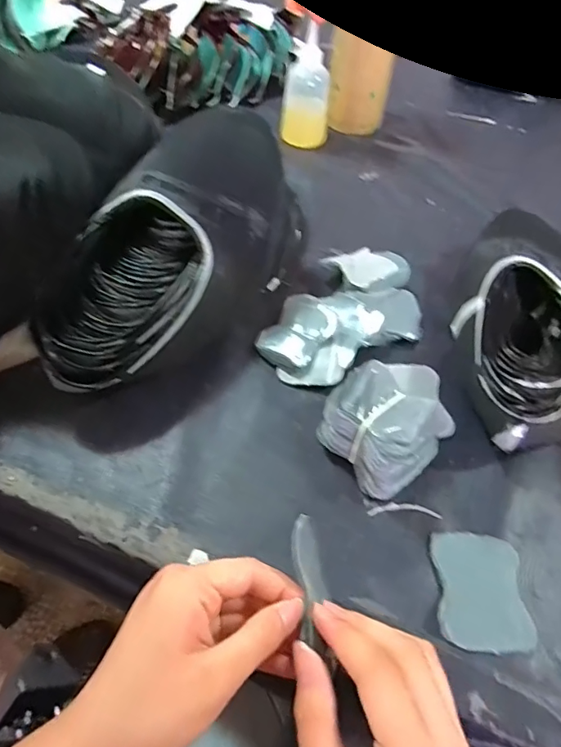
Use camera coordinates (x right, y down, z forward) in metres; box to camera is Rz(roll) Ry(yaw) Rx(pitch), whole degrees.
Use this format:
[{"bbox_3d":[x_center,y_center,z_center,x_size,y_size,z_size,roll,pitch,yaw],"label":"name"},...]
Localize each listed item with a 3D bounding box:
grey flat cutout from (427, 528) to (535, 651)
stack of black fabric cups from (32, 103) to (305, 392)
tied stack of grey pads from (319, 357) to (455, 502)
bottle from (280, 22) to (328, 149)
[{"bbox_3d":[0.145,0.156,0.348,0.061,0.006,0.078,3,54,0],"label":"grey flat cutout"},{"bbox_3d":[-0.094,-0.119,0.445,0.151,0.151,0.313,21,56,13],"label":"stack of black fabric cups"},{"bbox_3d":[0.084,0.037,0.383,0.077,0.078,0.085,-34,62,-23],"label":"tied stack of grey pads"},{"bbox_3d":[0.036,-0.385,0.661,0.062,0.127,0.047,14,55,8],"label":"bottle"}]

